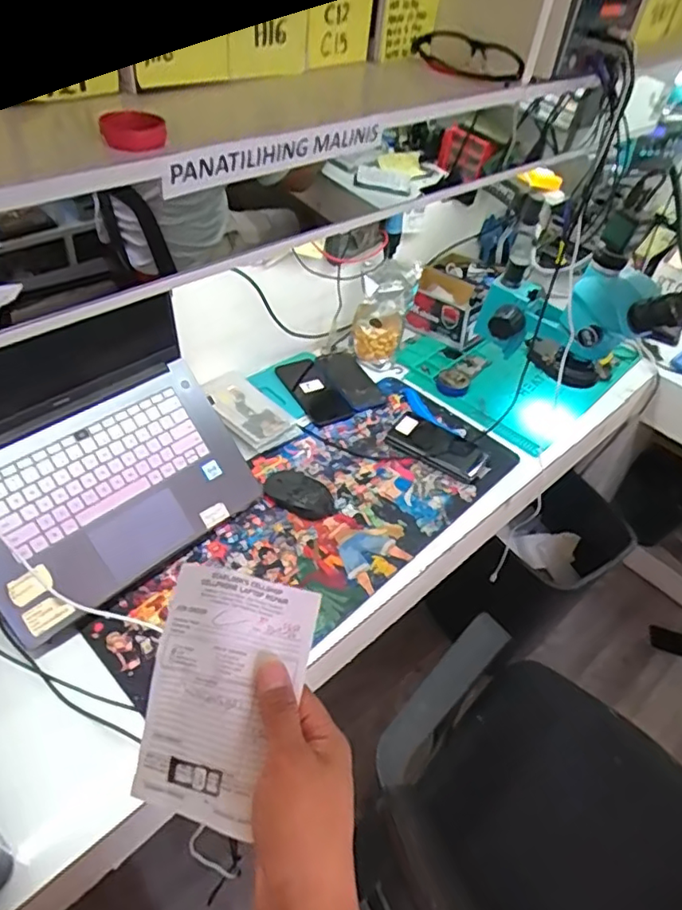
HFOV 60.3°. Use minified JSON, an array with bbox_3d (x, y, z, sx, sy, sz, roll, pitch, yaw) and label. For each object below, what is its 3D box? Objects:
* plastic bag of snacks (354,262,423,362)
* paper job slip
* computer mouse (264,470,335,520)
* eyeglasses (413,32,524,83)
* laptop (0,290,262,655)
[{"bbox_3d":[0.080,-0.264,1.114,0.106,0.191,0.076,8,45,1],"label":"plastic bag of snacks"},{"bbox_3d":[-0.078,0.156,0.388,0.097,0.023,0.148,10,71,6],"label":"paper job slip"},{"bbox_3d":[-0.061,0.060,0.878,0.105,0.029,0.061,25,48,17],"label":"computer mouse"},{"bbox_3d":[0.149,-0.439,0.655,0.145,0.041,0.052,37,52,26],"label":"eyeglasses"},{"bbox_3d":[-0.308,-0.003,0.734,0.240,0.270,0.360,35,51,25],"label":"laptop"}]

